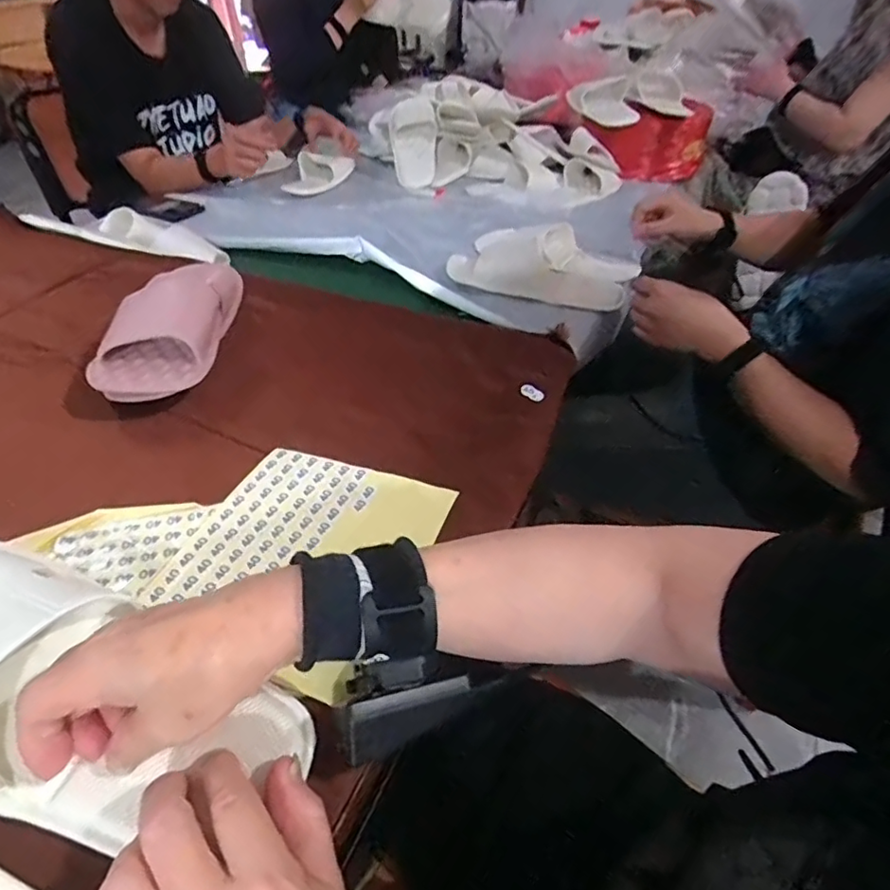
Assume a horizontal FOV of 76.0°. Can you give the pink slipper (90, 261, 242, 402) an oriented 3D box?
[{"bbox_3d":[-0.261,-0.115,0.552,0.103,0.066,0.220,-5,43,-6],"label":"pink slipper"}]

